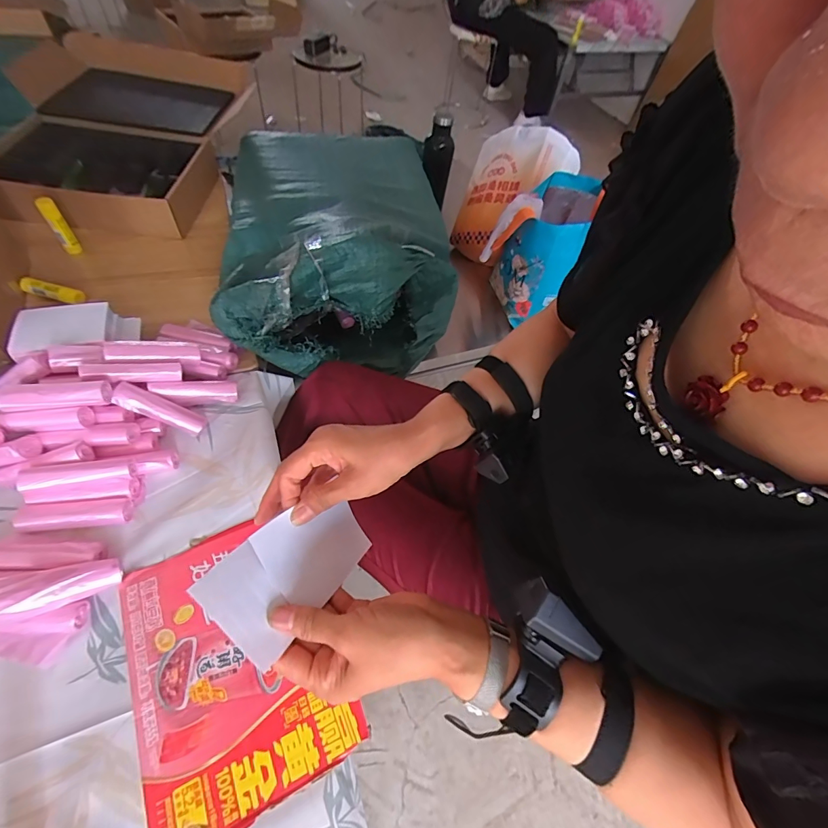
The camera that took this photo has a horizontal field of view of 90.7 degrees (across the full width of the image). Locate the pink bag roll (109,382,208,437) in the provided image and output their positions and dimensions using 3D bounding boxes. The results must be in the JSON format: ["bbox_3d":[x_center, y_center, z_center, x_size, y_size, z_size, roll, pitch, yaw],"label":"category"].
[{"bbox_3d":[-0.354,-0.006,0.573,0.116,0.022,0.033,28,51,-22],"label":"pink bag roll"}]

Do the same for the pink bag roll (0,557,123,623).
[{"bbox_3d":[-0.390,0.186,0.433,0.128,0.023,0.035,-9,53,-40],"label":"pink bag roll"}]

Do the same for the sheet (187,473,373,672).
[{"bbox_3d":[-0.097,0.122,0.341,0.076,0.008,0.145,54,37,-1],"label":"sheet"}]

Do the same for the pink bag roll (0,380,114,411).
[{"bbox_3d":[-0.452,-0.023,0.513,0.123,0.024,0.026,-6,56,-12],"label":"pink bag roll"}]

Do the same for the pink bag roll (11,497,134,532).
[{"bbox_3d":[-0.422,0.125,0.504,0.134,0.021,0.033,-3,55,-7],"label":"pink bag roll"}]

